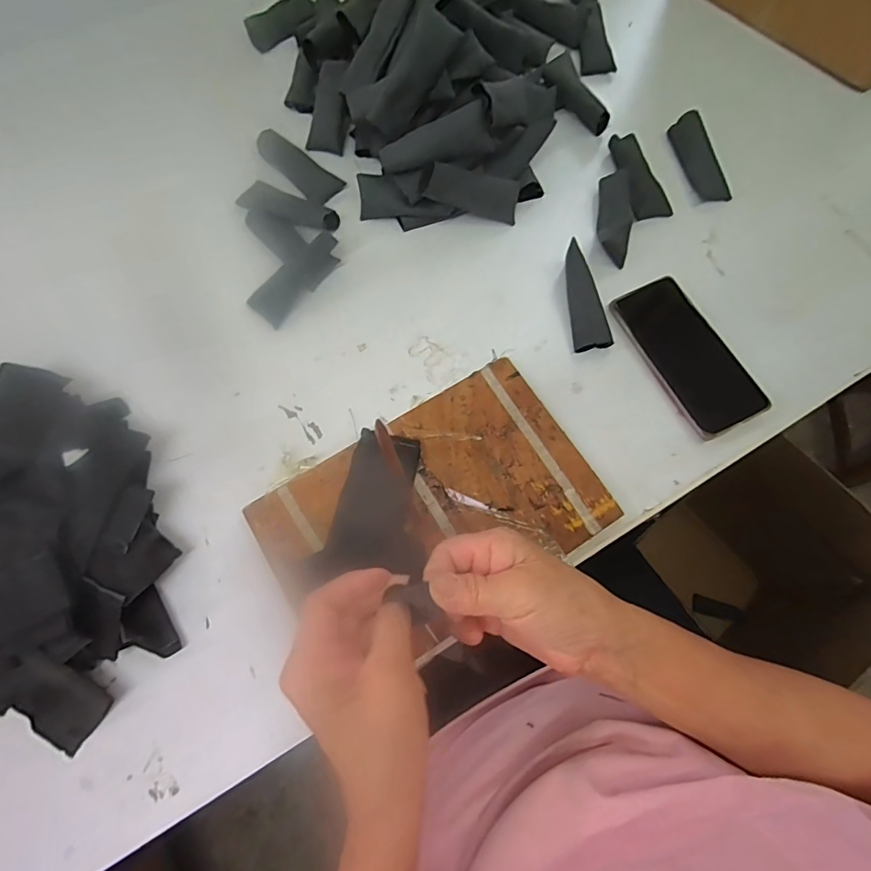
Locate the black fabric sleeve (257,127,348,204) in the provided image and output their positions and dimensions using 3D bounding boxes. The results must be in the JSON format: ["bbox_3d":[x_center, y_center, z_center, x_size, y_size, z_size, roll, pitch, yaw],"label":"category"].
[{"bbox_3d":[-0.151,-0.292,0.521,0.100,0.016,0.036,40,76,0],"label":"black fabric sleeve"}]

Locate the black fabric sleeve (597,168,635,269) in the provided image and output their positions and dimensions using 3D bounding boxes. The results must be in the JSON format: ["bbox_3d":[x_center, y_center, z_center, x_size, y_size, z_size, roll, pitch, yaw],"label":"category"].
[{"bbox_3d":[0.188,-0.228,0.495,0.032,0.028,0.096,5,71,2],"label":"black fabric sleeve"}]

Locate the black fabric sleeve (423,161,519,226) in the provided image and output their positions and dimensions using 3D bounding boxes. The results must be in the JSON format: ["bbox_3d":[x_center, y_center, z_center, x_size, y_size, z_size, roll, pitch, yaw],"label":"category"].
[{"bbox_3d":[0.040,-0.245,0.484,0.100,0.040,0.010,-1,38,-25],"label":"black fabric sleeve"}]

